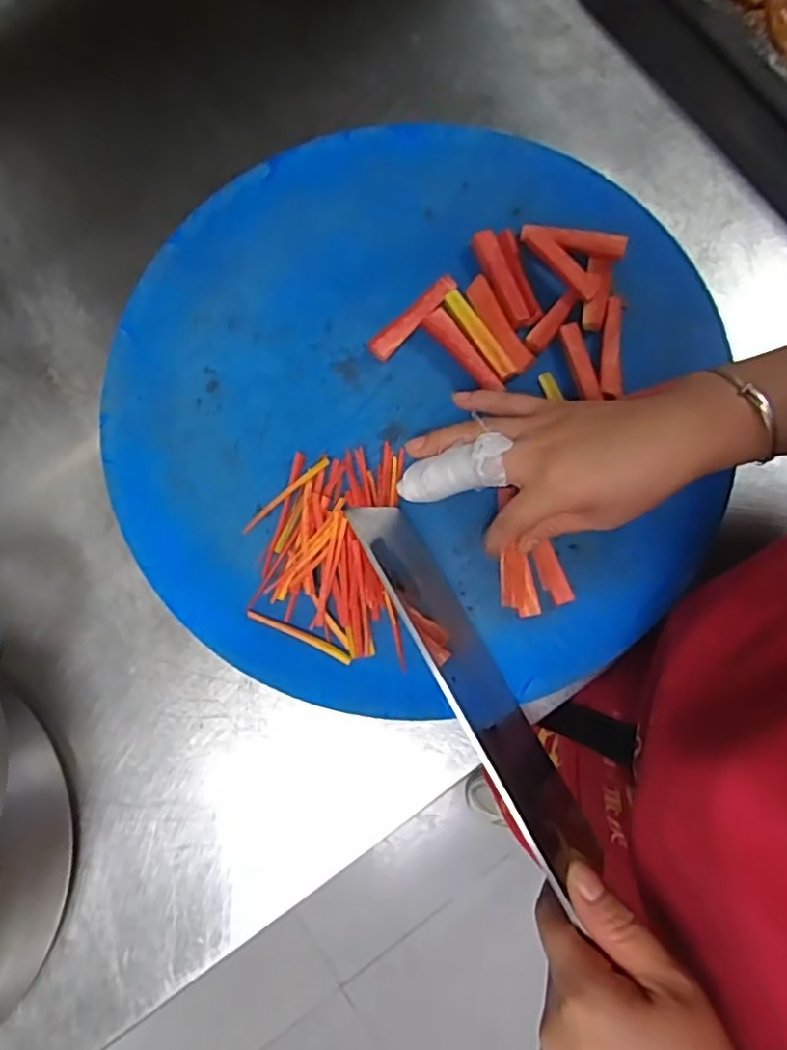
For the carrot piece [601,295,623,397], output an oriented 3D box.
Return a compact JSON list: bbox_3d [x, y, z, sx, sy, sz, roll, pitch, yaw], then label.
[{"bbox_3d":[0.145,-0.119,0.422,0.013,0.008,0.069,6,78,3],"label":"carrot piece"}]

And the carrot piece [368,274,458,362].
[{"bbox_3d":[0.014,-0.140,0.432,0.017,0.014,0.074,43,82,9],"label":"carrot piece"}]

